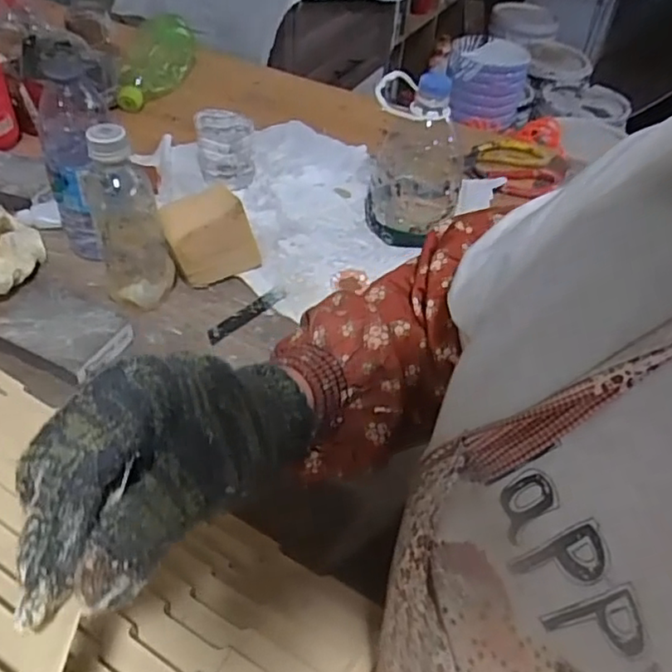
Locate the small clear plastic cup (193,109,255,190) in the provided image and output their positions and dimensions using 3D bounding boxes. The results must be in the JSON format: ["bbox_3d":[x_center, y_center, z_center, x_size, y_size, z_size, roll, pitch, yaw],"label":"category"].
[{"bbox_3d":[-0.129,-0.219,0.716,0.063,0.071,0.070,-4,46,-9],"label":"small clear plastic cup"}]

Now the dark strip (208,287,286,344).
[{"bbox_3d":[-0.085,-0.021,0.586,0.017,0.004,0.094,34,52,26],"label":"dark strip"}]

